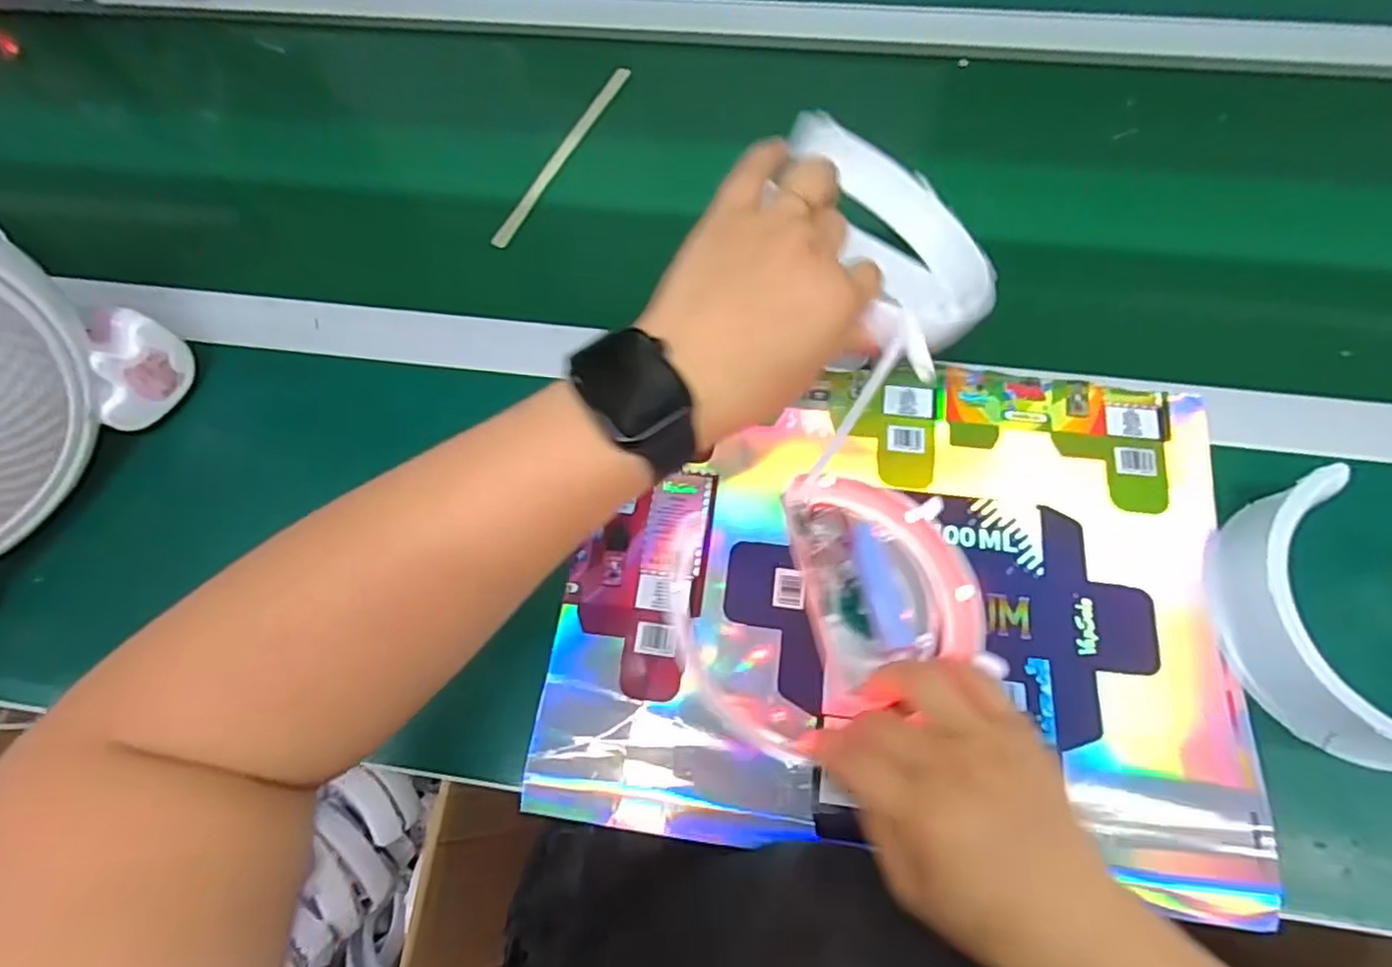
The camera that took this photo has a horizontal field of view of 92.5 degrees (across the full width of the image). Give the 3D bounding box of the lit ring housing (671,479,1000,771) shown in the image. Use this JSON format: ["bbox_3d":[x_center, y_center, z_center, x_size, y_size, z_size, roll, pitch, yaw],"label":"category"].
[{"bbox_3d":[0.068,0.063,0.356,0.161,0.039,0.134,-13,68,-2],"label":"lit ring housing"}]

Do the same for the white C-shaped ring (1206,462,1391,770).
[{"bbox_3d":[0.351,0.073,0.339,0.138,0.060,0.129,-1,68,3],"label":"white C-shaped ring"}]

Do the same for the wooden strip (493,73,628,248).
[{"bbox_3d":[-0.104,-0.265,0.532,0.017,0.005,0.203,23,71,12],"label":"wooden strip"}]

